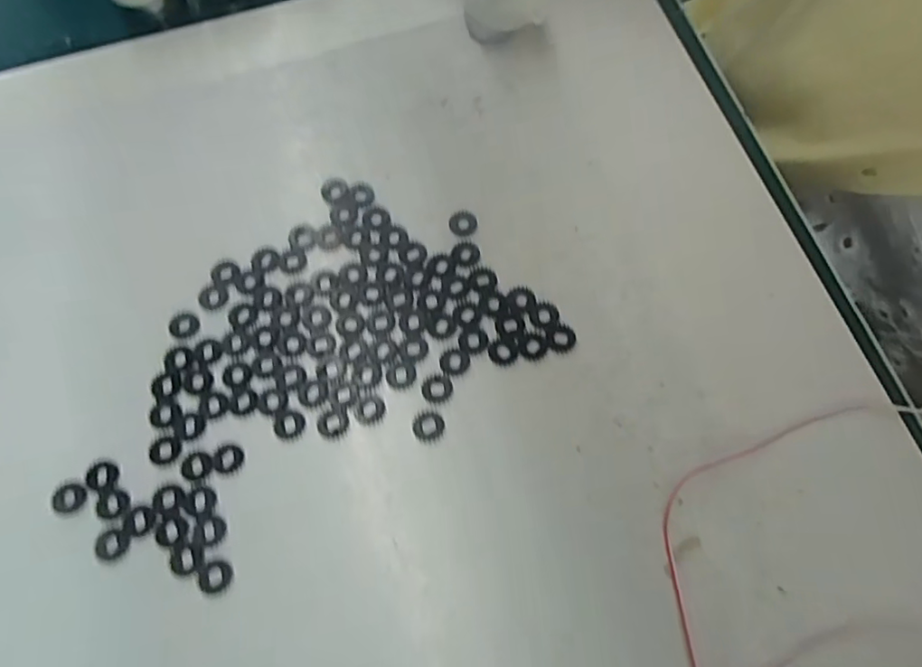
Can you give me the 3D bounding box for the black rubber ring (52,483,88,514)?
[{"bbox_3d":[-0.128,0.053,0.185,0.010,0.004,0.009,-5,71,1],"label":"black rubber ring"}]

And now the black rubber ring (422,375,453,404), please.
[{"bbox_3d":[-0.008,0.019,0.195,0.011,0.004,0.010,-1,71,2],"label":"black rubber ring"}]

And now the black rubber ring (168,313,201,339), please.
[{"bbox_3d":[-0.101,-0.003,0.205,0.011,0.004,0.010,-1,71,2],"label":"black rubber ring"}]

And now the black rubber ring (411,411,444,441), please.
[{"bbox_3d":[-0.011,0.031,0.190,0.011,0.004,0.009,-8,71,0],"label":"black rubber ring"}]

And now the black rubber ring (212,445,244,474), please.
[{"bbox_3d":[-0.078,0.041,0.189,0.010,0.004,0.009,10,72,6],"label":"black rubber ring"}]

